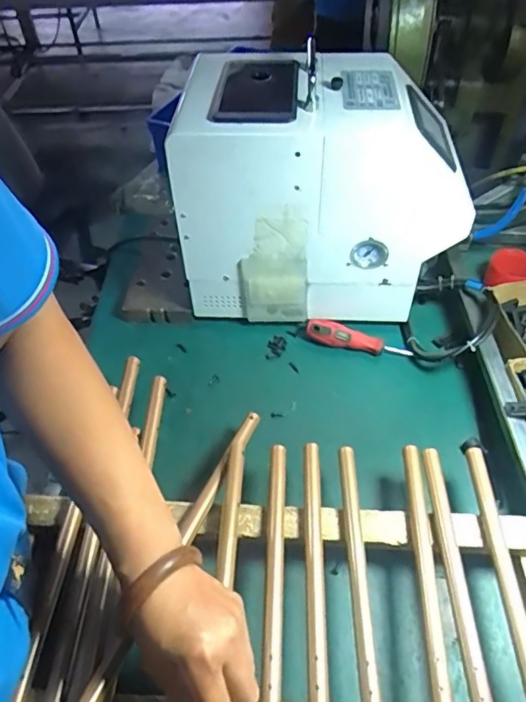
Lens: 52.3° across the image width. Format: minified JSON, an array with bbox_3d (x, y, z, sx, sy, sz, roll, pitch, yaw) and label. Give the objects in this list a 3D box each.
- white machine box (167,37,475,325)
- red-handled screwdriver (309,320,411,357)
[{"bbox_3d":[0.073,-0.201,0.716,0.334,0.298,0.211,2,49,4],"label":"white machine box"},{"bbox_3d":[0.124,-0.014,0.721,0.139,0.025,0.034,18,52,16],"label":"red-handled screwdriver"}]

